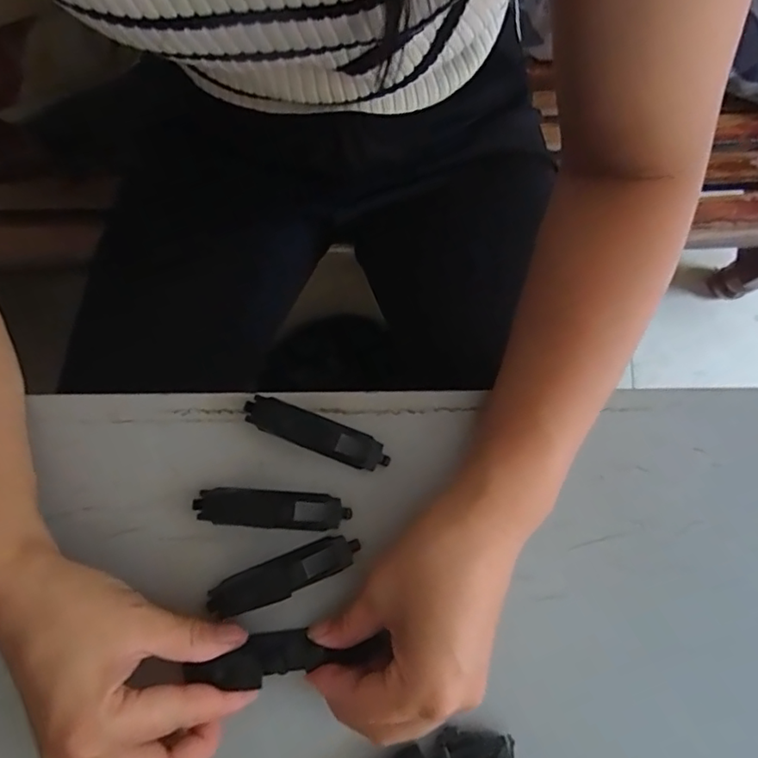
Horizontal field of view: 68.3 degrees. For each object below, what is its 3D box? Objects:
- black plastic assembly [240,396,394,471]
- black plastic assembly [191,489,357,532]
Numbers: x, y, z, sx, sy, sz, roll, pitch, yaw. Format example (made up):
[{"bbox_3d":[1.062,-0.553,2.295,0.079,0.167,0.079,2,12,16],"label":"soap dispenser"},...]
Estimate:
[{"bbox_3d":[-0.034,0.029,0.306,0.079,0.009,0.019,21,80,5],"label":"black plastic assembly"},{"bbox_3d":[-0.057,0.069,0.296,0.080,0.014,0.020,2,79,2],"label":"black plastic assembly"}]

